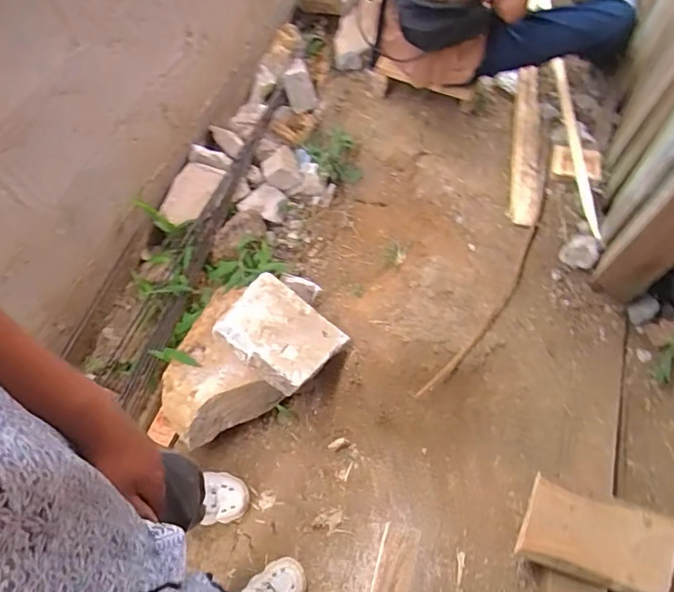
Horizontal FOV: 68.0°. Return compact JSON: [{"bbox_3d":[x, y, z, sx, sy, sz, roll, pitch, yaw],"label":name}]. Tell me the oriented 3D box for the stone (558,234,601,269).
[{"bbox_3d":[0.679,-0.119,1.397,0.094,0.083,0.080,32,63,23],"label":"stone"}]

